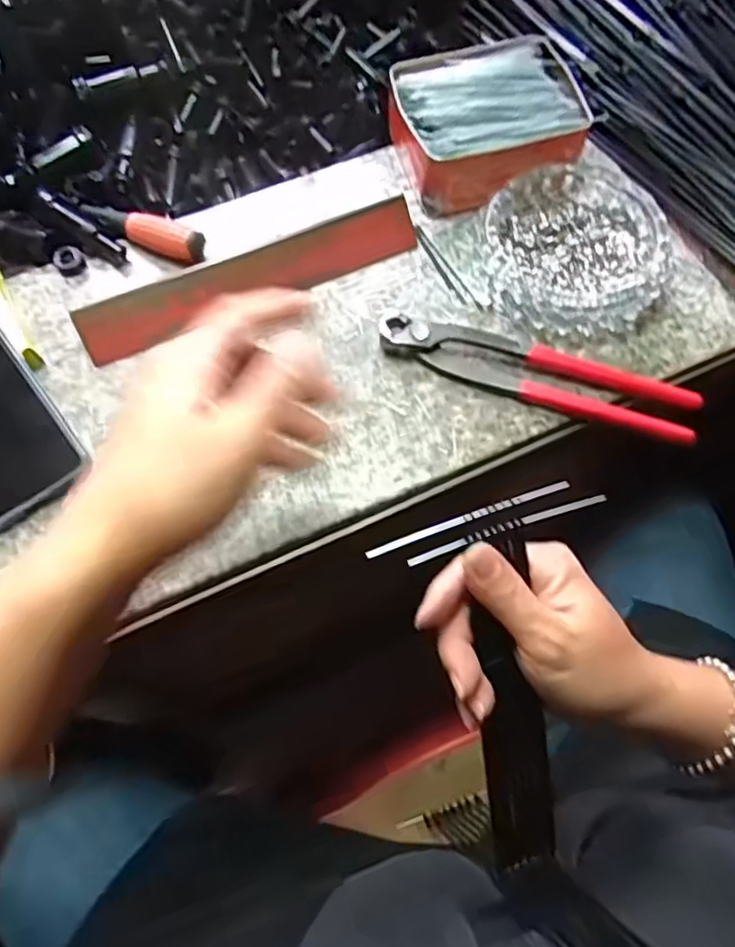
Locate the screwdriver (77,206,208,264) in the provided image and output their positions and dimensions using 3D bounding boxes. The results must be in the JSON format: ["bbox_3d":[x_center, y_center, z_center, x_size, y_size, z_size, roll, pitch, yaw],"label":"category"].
[{"bbox_3d":[-0.157,-0.168,0.436,0.095,0.021,0.022,23,69,9],"label":"screwdriver"}]

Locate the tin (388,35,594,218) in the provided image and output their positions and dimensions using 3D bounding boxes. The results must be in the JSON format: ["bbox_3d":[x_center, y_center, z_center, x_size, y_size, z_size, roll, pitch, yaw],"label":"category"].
[{"bbox_3d":[0.082,-0.249,0.451,0.128,0.045,0.112,-10,68,-4],"label":"tin"}]

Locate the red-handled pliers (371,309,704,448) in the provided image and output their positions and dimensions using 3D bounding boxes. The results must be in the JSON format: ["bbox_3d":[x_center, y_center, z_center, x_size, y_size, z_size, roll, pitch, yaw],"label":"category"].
[{"bbox_3d":[0.104,-0.066,0.395,0.196,0.025,0.044,20,69,8],"label":"red-handled pliers"}]

